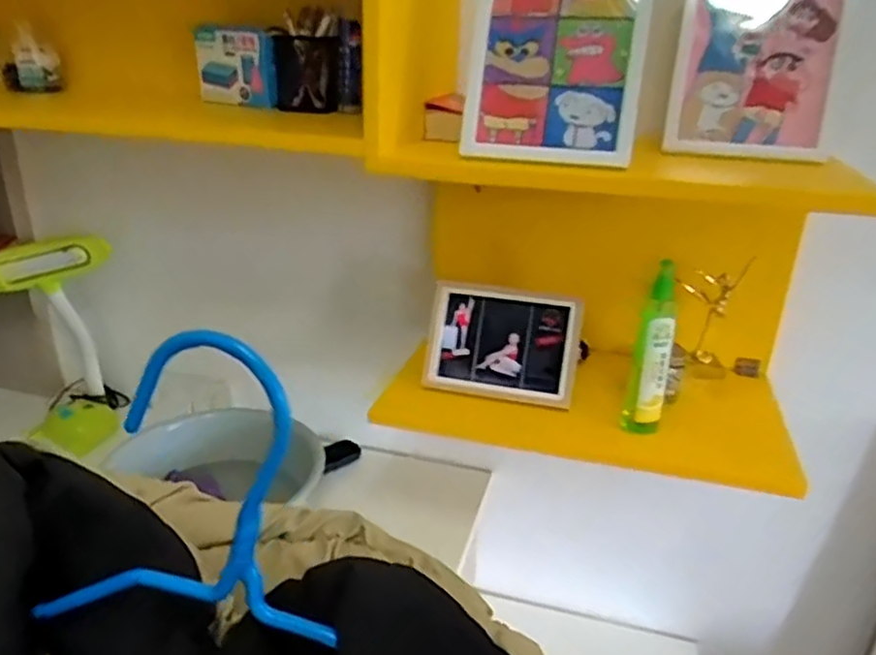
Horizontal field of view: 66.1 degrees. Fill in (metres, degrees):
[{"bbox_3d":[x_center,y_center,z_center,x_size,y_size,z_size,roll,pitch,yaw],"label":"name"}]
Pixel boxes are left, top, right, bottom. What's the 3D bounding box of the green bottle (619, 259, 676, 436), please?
[{"bbox_3d":[0.240,0.025,0.752,0.042,0.204,0.038,11,24,19],"label":"green bottle"}]

